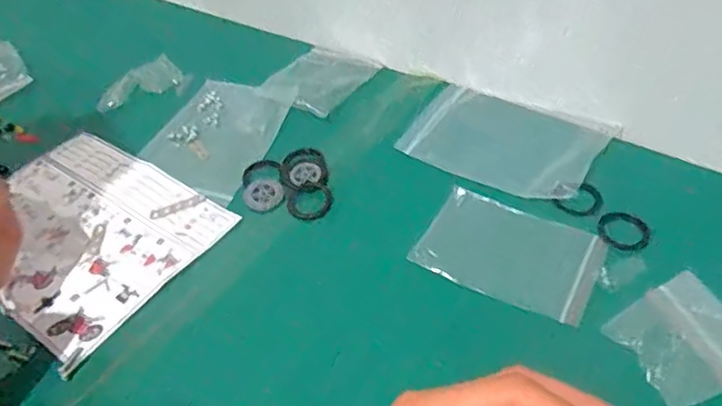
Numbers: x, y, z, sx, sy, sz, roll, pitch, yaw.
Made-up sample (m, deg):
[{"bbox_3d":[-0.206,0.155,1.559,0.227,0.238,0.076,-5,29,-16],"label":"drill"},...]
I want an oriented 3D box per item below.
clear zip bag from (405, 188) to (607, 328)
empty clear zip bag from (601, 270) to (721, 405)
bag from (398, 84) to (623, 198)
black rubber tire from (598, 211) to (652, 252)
[{"bbox_3d":[0.112,0.037,0.465,0.126,0.004,0.084,21,54,22],"label":"clear zip bag"},{"bbox_3d":[0.210,0.087,0.397,0.081,0.009,0.077,-20,46,-12],"label":"empty clear zip bag"},{"bbox_3d":[0.127,-0.058,0.549,0.161,0.005,0.118,22,52,26],"label":"bag"},{"bbox_3d":[0.203,0.021,0.473,0.036,0.004,0.039,-4,45,4],"label":"black rubber tire"}]

